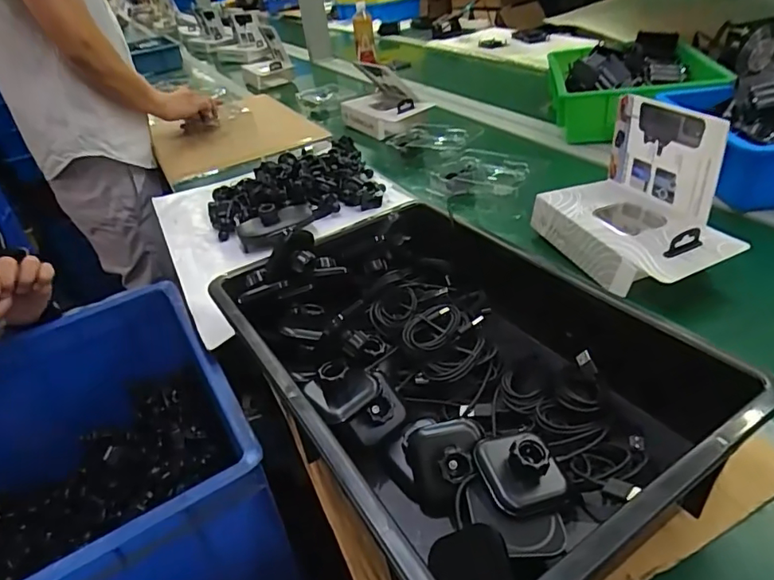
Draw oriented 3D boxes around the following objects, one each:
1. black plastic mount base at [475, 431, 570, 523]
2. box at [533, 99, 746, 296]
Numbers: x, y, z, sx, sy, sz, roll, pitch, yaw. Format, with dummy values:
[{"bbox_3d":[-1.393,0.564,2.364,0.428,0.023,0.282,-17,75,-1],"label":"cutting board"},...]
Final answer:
[{"bbox_3d":[0.093,0.124,0.360,0.048,0.033,0.061,-16,42,-15],"label":"black plastic mount base"},{"bbox_3d":[0.297,-0.110,0.606,0.136,0.157,0.221,-15,42,-14],"label":"box"}]

